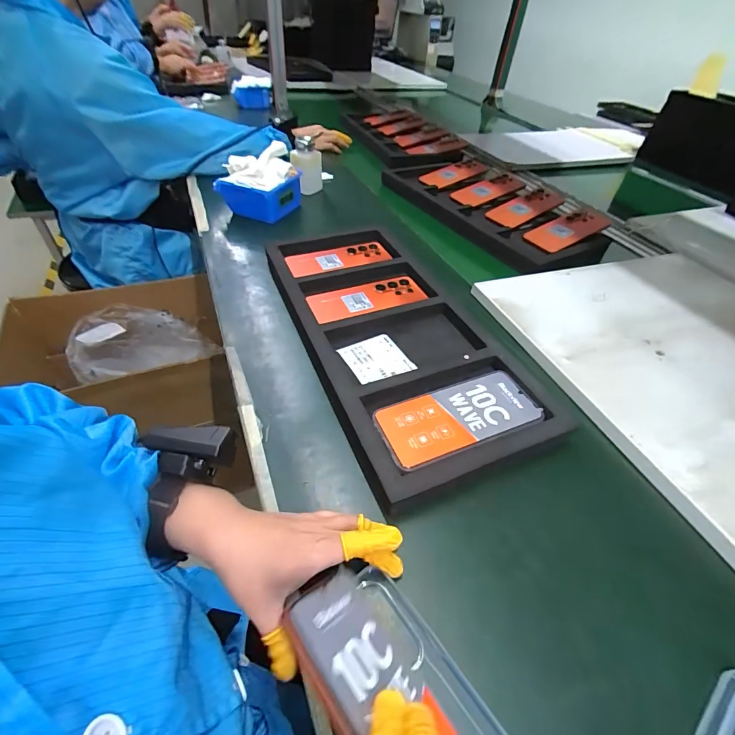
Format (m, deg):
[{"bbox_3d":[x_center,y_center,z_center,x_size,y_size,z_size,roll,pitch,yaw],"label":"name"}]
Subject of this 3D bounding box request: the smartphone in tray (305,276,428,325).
[{"bbox_3d":[0.000,-0.098,0.551,0.172,0.015,0.074,-14,48,-19],"label":"smartphone in tray"}]

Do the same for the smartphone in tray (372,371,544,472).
[{"bbox_3d":[0.096,0.051,0.403,0.172,0.004,0.077,-15,47,-16],"label":"smartphone in tray"}]

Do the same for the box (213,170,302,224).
[{"bbox_3d":[-0.220,-0.351,0.770,0.133,0.071,0.104,23,47,16],"label":"box"}]

